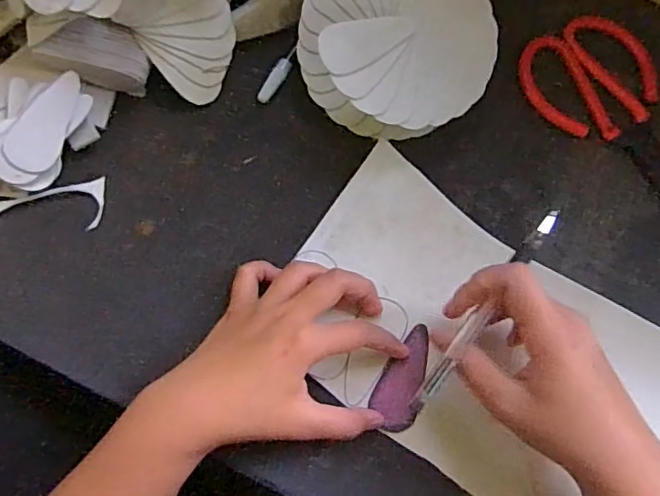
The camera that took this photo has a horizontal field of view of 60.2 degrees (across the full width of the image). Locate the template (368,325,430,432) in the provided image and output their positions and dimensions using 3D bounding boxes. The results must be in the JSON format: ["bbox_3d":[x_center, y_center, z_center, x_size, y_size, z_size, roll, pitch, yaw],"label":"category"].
[{"bbox_3d":[0.048,0.083,0.367,0.029,0.004,0.068,22,75,5],"label":"template"}]

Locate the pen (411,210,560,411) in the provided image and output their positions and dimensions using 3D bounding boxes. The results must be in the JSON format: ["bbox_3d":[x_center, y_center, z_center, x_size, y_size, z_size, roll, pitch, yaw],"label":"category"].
[{"bbox_3d":[0.087,0.034,0.319,0.009,0.007,0.134,36,86,9],"label":"pen"}]

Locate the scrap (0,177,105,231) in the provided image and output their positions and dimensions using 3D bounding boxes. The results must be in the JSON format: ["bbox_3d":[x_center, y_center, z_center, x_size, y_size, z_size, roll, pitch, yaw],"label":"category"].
[{"bbox_3d":[-0.194,-0.023,0.384,0.084,0.009,0.036,-16,76,-6],"label":"scrap"}]

